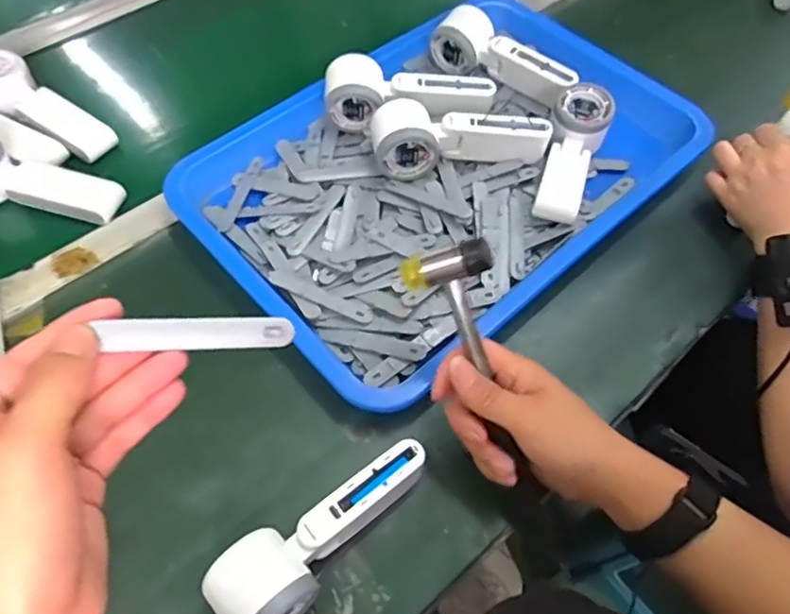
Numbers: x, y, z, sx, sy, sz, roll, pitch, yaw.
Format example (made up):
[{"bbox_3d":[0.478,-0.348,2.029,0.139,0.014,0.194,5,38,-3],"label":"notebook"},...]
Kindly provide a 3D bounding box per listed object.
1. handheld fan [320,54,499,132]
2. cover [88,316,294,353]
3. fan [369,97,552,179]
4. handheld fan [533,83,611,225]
[{"bbox_3d":[0.016,-0.208,0.603,0.164,0.061,0.058,-1,58,-1],"label":"handheld fan"},{"bbox_3d":[-0.092,0.012,0.287,0.085,0.010,0.015,0,56,-21],"label":"cover"},{"bbox_3d":[0.060,-0.159,0.573,0.163,0.060,0.055,-6,58,-4],"label":"fan"},{"bbox_3d":[0.165,-0.141,0.572,0.050,0.051,0.156,18,60,11],"label":"handheld fan"}]

